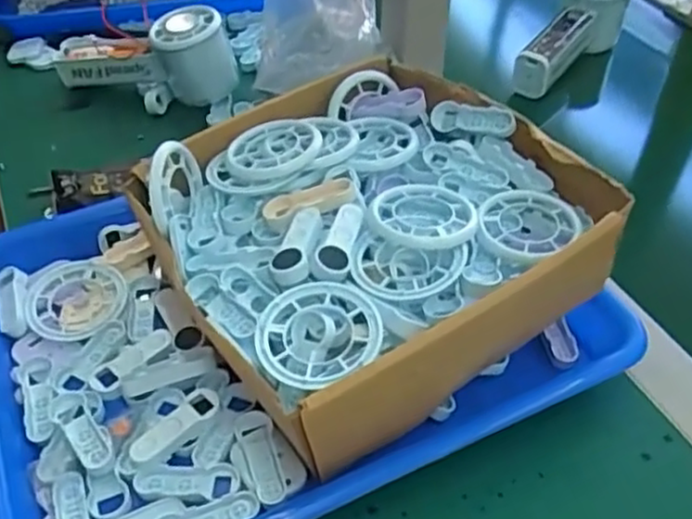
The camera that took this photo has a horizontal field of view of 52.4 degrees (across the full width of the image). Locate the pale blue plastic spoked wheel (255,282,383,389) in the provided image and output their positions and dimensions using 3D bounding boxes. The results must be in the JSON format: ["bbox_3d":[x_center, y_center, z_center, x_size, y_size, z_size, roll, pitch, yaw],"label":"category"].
[{"bbox_3d":[-0.013,0.034,0.326,0.057,0.013,0.053,0,45,0],"label":"pale blue plastic spoked wheel"}]

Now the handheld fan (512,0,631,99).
[{"bbox_3d":[0.190,-0.195,0.611,0.054,0.060,0.142,32,66,28],"label":"handheld fan"}]

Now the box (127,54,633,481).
[{"bbox_3d":[0.014,-0.008,0.392,0.208,0.088,0.210,-26,50,-23],"label":"box"}]

